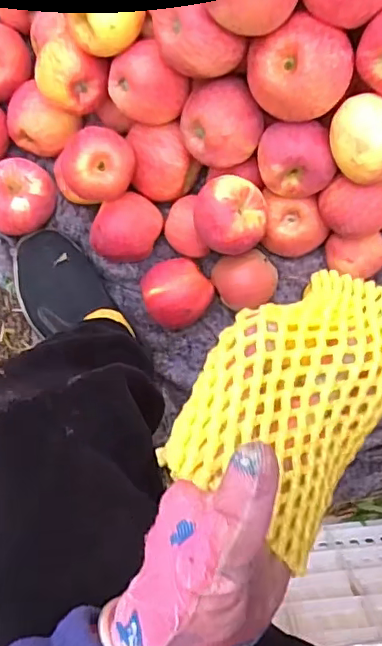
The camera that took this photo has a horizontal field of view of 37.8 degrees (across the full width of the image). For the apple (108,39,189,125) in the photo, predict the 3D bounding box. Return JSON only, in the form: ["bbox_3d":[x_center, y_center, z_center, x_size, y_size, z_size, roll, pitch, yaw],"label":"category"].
[{"bbox_3d":[-0.044,-0.236,0.563,0.074,0.062,0.063,42,99,-2],"label":"apple"}]

